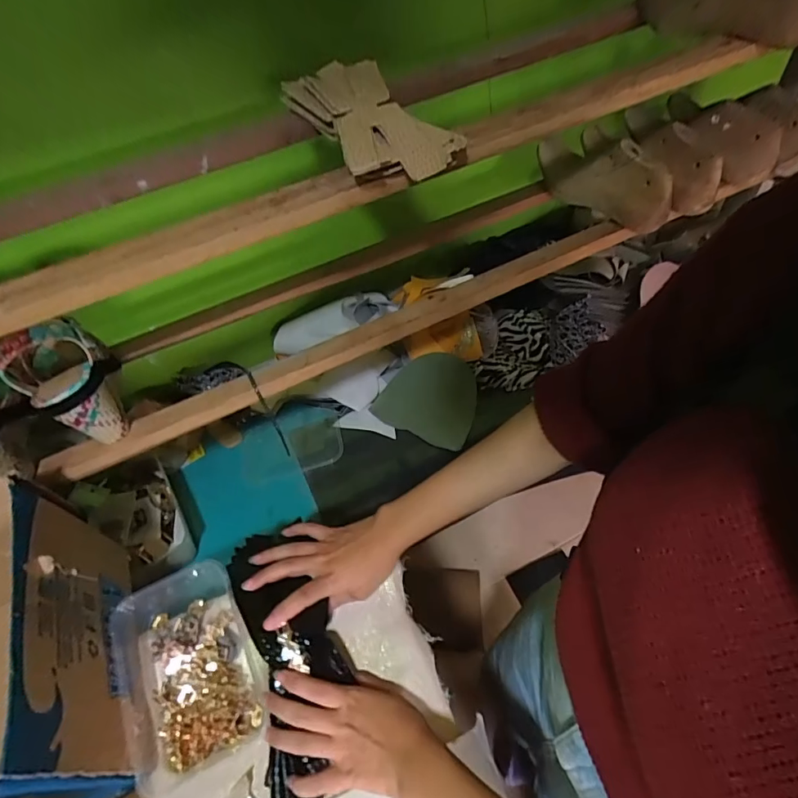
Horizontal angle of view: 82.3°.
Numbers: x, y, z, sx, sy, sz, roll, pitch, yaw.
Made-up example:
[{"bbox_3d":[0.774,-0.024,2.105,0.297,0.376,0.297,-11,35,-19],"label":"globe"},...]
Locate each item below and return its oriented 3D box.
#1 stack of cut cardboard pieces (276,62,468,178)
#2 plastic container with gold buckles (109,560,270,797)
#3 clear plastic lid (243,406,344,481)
[{"bbox_3d":[-0.035,-0.286,0.462,0.102,0.041,0.251,-25,52,-12],"label":"stack of cut cardboard pieces"},{"bbox_3d":[-0.206,0.253,0.452,0.129,0.073,0.181,-23,52,-14],"label":"plastic container with gold buckles"},{"bbox_3d":[-0.185,0.074,0.783,0.169,0.020,0.125,-13,51,-3],"label":"clear plastic lid"}]

